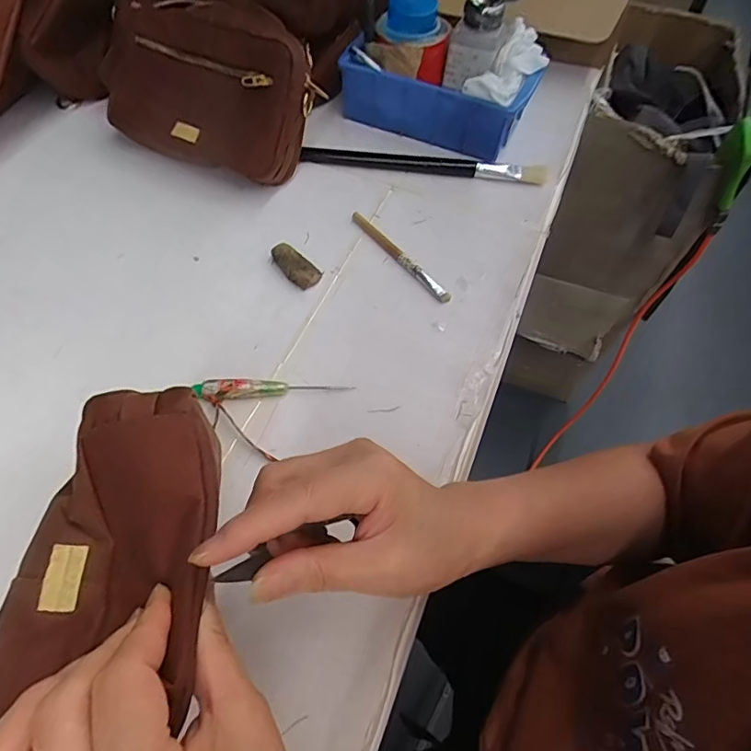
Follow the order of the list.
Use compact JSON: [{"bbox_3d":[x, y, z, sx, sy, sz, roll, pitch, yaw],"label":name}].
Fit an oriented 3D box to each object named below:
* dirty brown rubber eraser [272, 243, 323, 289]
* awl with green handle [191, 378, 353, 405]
[{"bbox_3d":[-0.070,-0.094,0.454,0.021,0.014,0.052,-38,67,-24],"label":"dirty brown rubber eraser"},{"bbox_3d":[-0.075,0.010,0.388,0.113,0.011,0.015,-2,58,-5],"label":"awl with green handle"}]

